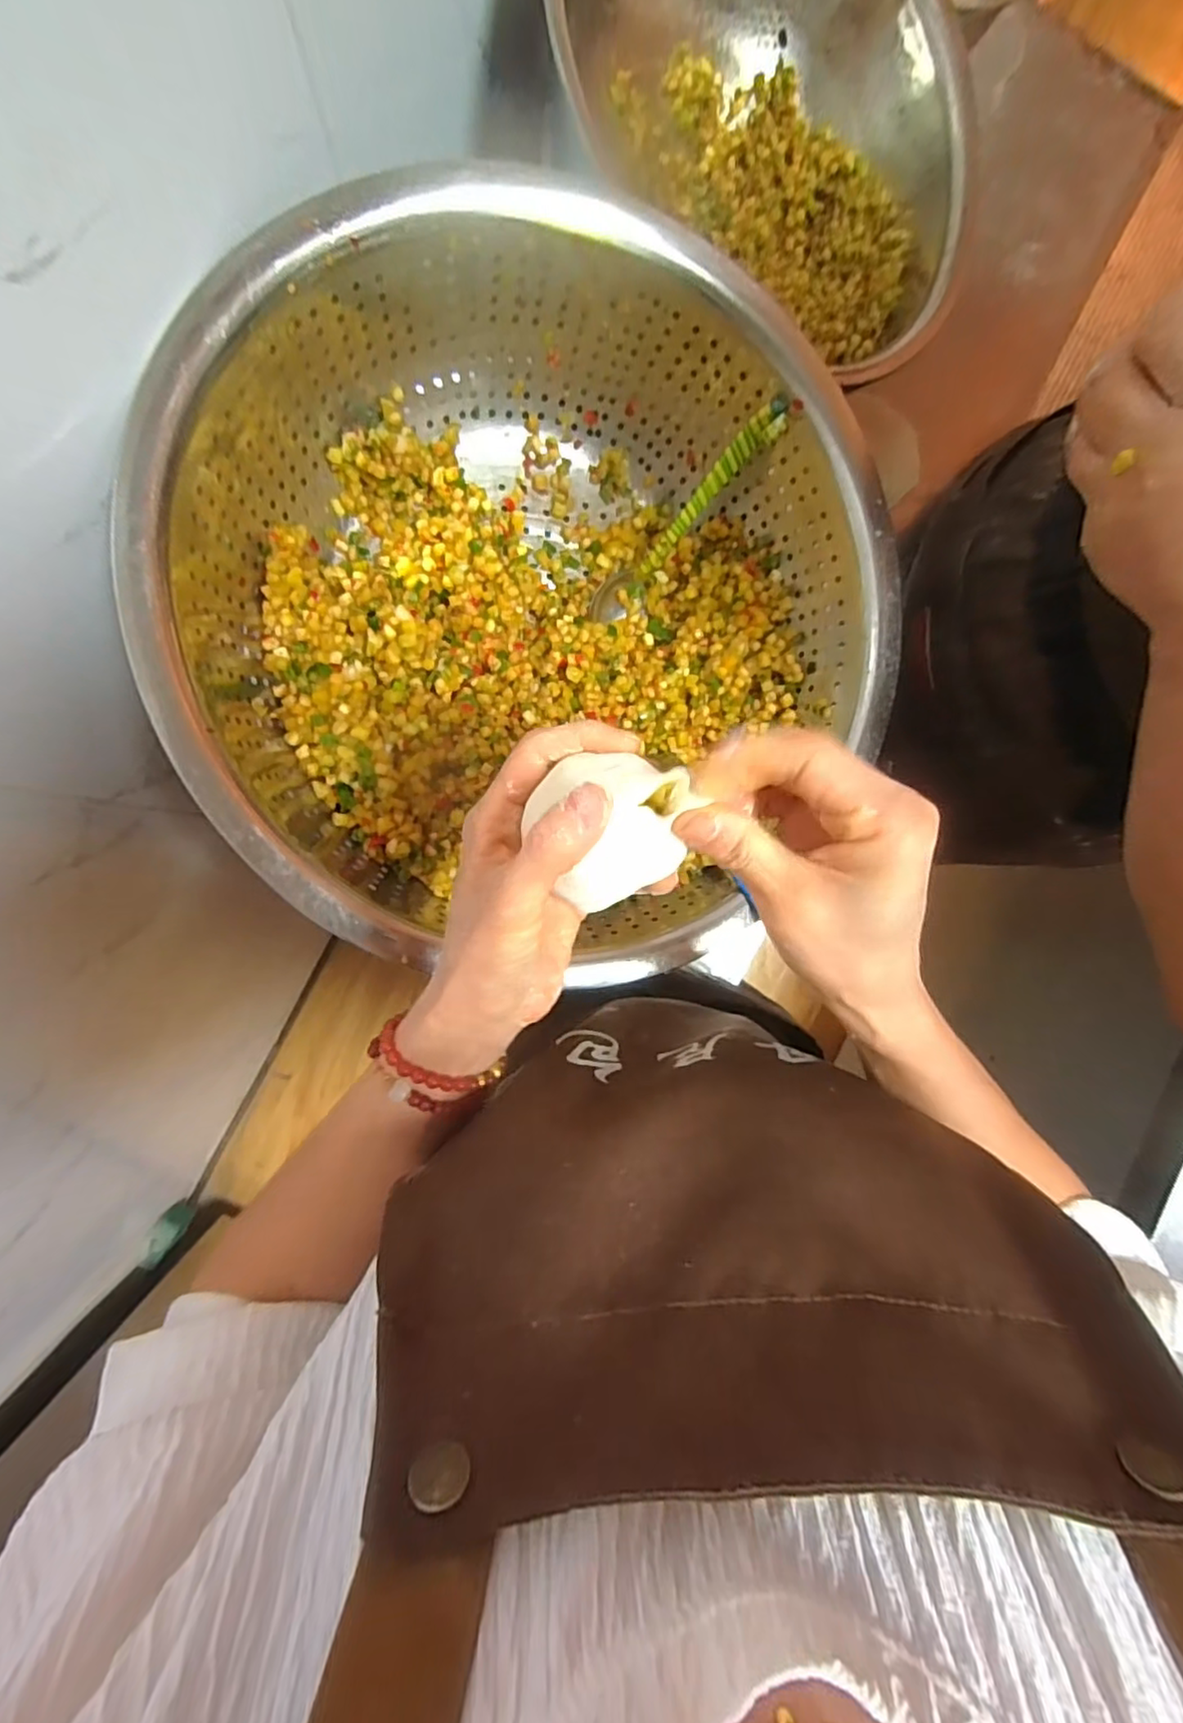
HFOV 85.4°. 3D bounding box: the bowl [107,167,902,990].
[{"bbox_3d":[-0.021,-0.160,0.416,0.408,0.166,0.439,45,87,-4],"label":"bowl"}]

